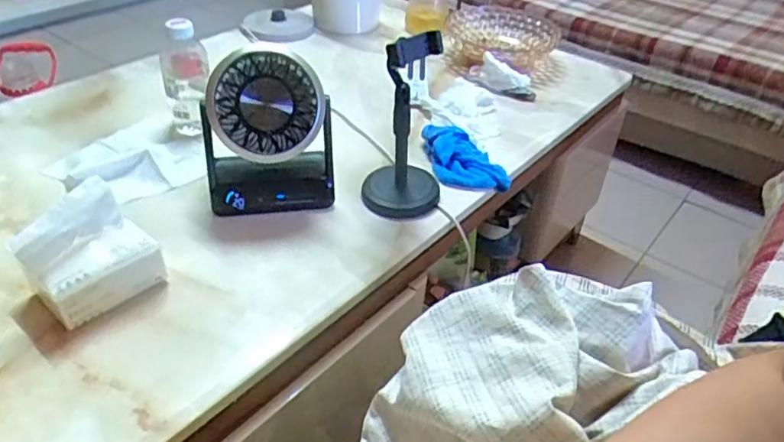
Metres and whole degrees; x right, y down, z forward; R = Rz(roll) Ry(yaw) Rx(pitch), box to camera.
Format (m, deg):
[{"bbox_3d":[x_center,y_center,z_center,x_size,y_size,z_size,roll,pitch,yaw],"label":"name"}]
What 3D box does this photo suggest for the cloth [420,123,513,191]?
[{"bbox_3d":[0.116,-0.098,0.940,0.116,0.031,0.124,-1,58,-11],"label":"cloth"}]

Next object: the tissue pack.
[{"bbox_3d":[-0.320,0.038,0.650,0.127,0.116,0.075,-27,47,-32],"label":"tissue pack"}]

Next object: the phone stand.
[{"bbox_3d":[0.017,-0.128,0.794,0.103,0.250,0.103,4,38,1],"label":"phone stand"}]

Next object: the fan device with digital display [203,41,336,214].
[{"bbox_3d":[-0.161,-0.111,0.791,0.163,0.192,0.102,-5,39,-11],"label":"fan device with digital display"}]

